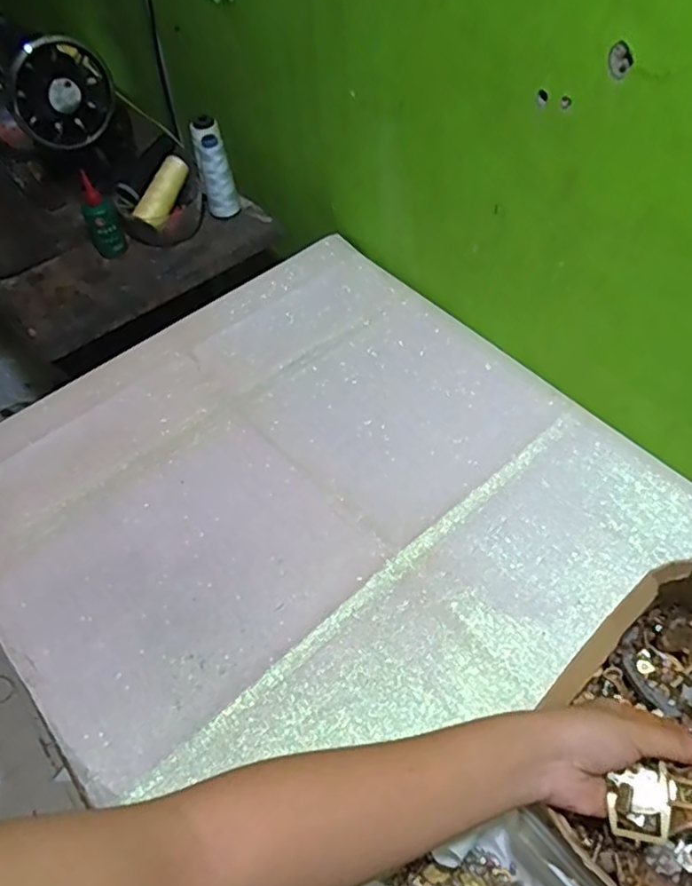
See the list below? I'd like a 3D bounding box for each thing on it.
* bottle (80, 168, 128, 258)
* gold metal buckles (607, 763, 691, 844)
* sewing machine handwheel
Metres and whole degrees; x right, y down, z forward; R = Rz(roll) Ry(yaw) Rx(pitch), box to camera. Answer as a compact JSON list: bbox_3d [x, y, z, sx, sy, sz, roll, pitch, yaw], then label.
[{"bbox_3d":[-0.337,-0.308,0.864,0.040,0.128,0.034,-25,55,-13],"label":"bottle"},{"bbox_3d":[0.192,0.218,0.385,0.064,0.017,0.037,-9,53,-2],"label":"gold metal buckles"},{"bbox_3d":[-0.380,-0.468,0.852,0.132,0.127,0.049,-26,57,-15],"label":"sewing machine handwheel"}]

